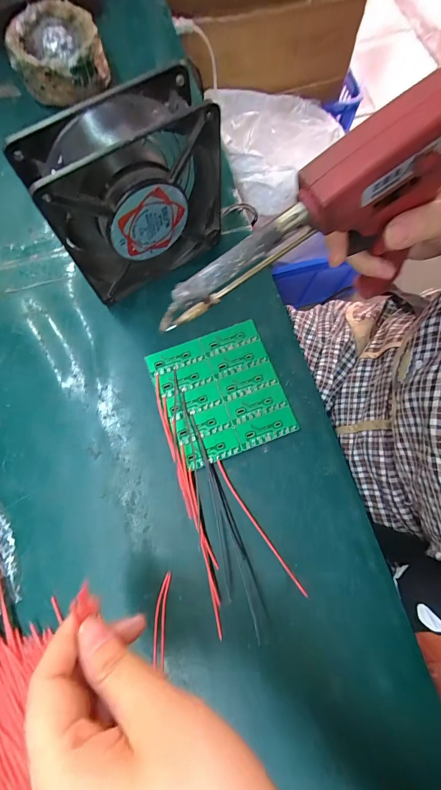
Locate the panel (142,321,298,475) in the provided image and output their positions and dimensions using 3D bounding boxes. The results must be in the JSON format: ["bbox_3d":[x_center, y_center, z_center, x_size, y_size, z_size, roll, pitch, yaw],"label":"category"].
[{"bbox_3d":[0.001,-0.002,0.264,0.092,0.007,0.098,-20,77,-7],"label":"panel"}]

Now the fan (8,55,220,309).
[{"bbox_3d":[-0.059,-0.136,0.237,0.120,0.123,0.039,-32,78,-9],"label":"fan"}]

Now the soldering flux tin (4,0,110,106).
[{"bbox_3d":[-0.158,-0.331,0.321,0.082,0.048,0.082,0,75,-1],"label":"soldering flux tin"}]

